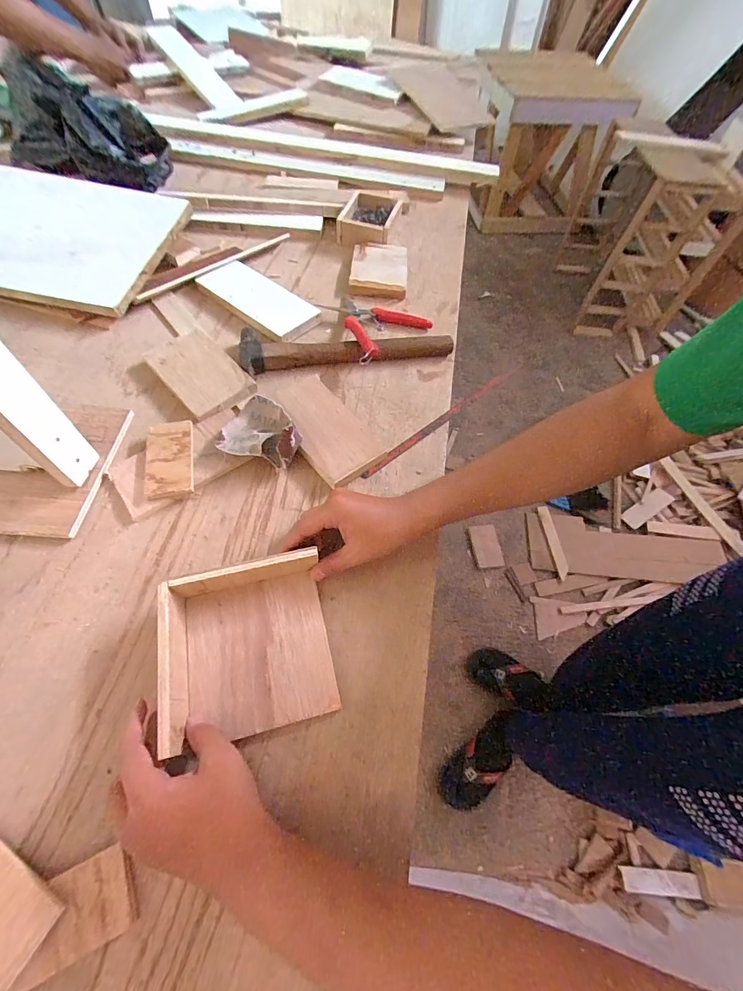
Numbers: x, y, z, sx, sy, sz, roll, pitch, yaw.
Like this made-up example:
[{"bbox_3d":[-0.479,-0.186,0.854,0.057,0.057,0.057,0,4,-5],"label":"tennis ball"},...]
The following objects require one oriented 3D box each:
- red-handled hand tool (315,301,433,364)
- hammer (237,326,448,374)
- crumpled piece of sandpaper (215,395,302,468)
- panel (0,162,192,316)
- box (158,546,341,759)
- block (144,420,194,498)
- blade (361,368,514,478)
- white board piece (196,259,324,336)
[{"bbox_3d":[0.012,-0.271,0.585,0.149,0.022,0.155,-27,65,-18],"label":"red-handled hand tool"},{"bbox_3d":[-0.033,-0.223,0.561,0.304,0.031,0.075,-8,61,-8],"label":"hammer"},{"bbox_3d":[-0.127,-0.083,0.452,0.096,0.029,0.083,16,60,5],"label":"crumpled piece of sandpaper"},{"bbox_3d":[-0.581,-0.432,0.616,0.496,0.033,0.273,11,70,-1],"label":"panel"},{"bbox_3d":[-0.108,0.129,0.339,0.134,0.043,0.137,-8,61,-9],"label":"box"},{"bbox_3d":[-0.234,-0.043,0.446,0.051,0.015,0.099,-10,61,-10],"label":"block"},{"bbox_3d":[0.095,-0.103,0.517,0.282,0.005,0.011,-37,69,-22],"label":"blade"},{"bbox_3d":[-0.179,-0.313,0.603,0.186,0.021,0.080,36,64,16],"label":"white board piece"}]

